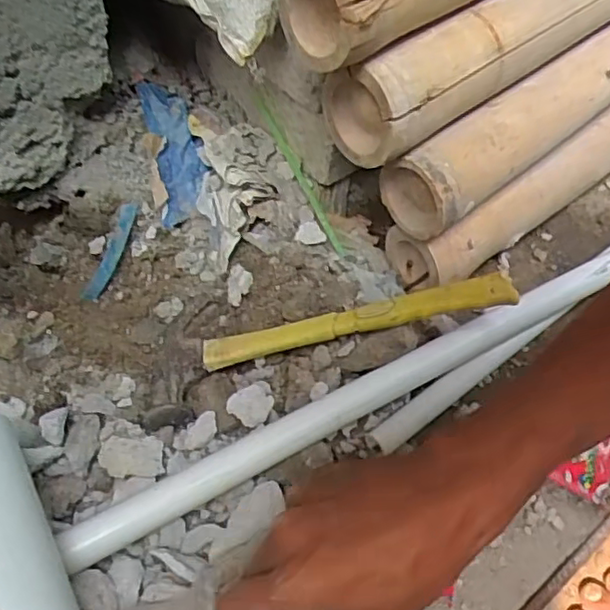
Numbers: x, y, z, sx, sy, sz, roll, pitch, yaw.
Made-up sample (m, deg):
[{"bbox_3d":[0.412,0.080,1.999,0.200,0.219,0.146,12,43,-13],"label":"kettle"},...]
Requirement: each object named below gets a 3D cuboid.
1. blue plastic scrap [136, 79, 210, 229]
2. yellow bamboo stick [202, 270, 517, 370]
[{"bbox_3d":[-0.117,-0.140,0.574,0.044,0.019,0.138,-11,79,-13],"label":"blue plastic scrap"},{"bbox_3d":[0.034,0.012,0.458,0.226,0.012,0.020,-13,54,9],"label":"yellow bamboo stick"}]

